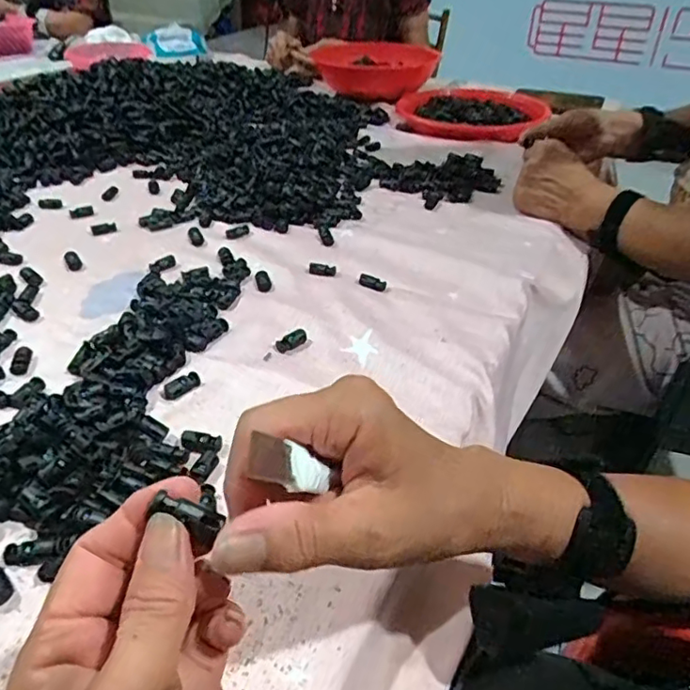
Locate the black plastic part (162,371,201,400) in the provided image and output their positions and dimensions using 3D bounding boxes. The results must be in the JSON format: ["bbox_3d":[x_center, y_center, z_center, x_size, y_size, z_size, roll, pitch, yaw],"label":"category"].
[{"bbox_3d":[-0.126,0.031,0.451,0.013,0.006,0.031,31,44,29],"label":"black plastic part"}]

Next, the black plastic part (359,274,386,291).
[{"bbox_3d":[0.027,-0.063,0.581,0.030,0.006,0.013,22,41,21],"label":"black plastic part"}]

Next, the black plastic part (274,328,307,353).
[{"bbox_3d":[-0.047,-0.005,0.503,0.016,0.007,0.031,33,46,32],"label":"black plastic part"}]

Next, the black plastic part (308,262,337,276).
[{"bbox_3d":[-0.023,-0.077,0.596,0.028,0.009,0.010,12,38,10],"label":"black plastic part"}]

